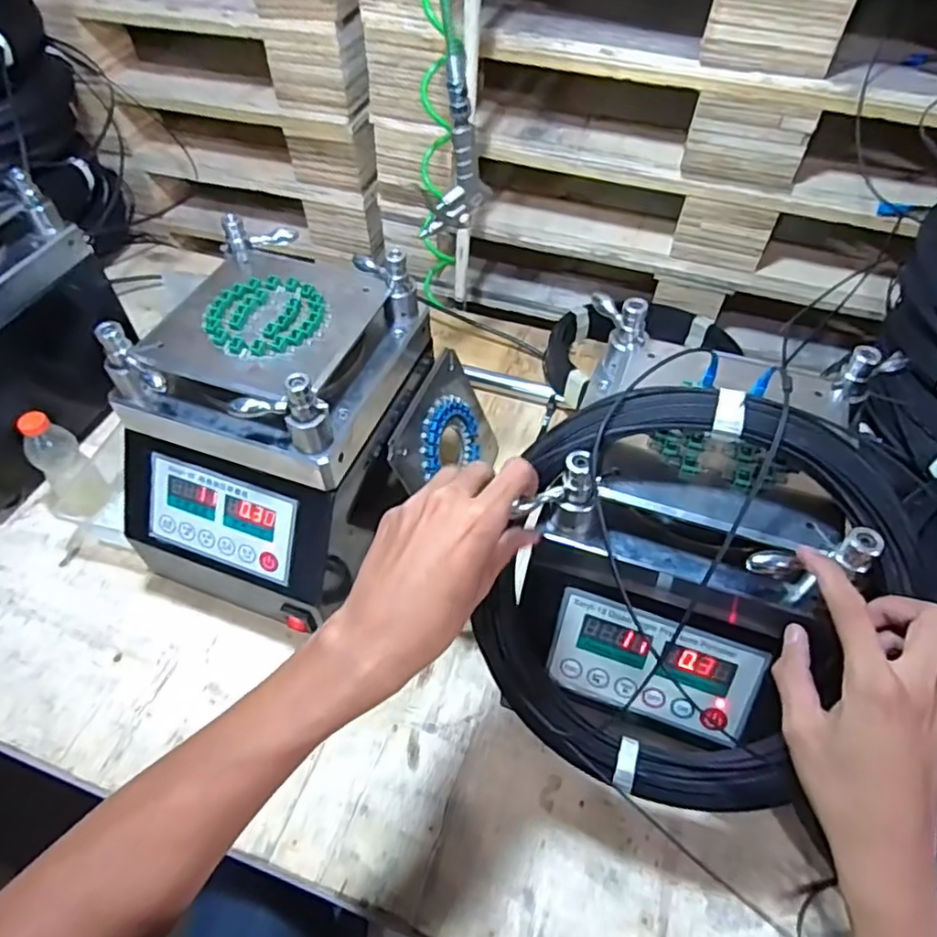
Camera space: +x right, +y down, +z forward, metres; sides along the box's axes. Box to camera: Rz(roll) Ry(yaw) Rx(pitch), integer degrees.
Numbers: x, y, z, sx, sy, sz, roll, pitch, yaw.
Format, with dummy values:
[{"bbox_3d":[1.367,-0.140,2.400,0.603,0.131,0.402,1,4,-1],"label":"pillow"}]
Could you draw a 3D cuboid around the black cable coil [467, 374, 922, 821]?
[{"bbox_3d":[0.140,0.084,0.444,0.240,0.300,0.056,23,17,13],"label":"black cable coil"}]

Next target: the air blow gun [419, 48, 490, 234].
[{"bbox_3d":[-0.017,-0.344,0.685,0.079,0.172,0.019,-17,54,-11],"label":"air blow gun"}]

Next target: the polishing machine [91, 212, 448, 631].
[{"bbox_3d":[-0.185,-0.030,0.645,0.218,0.279,0.274,16,55,14],"label":"polishing machine"}]

